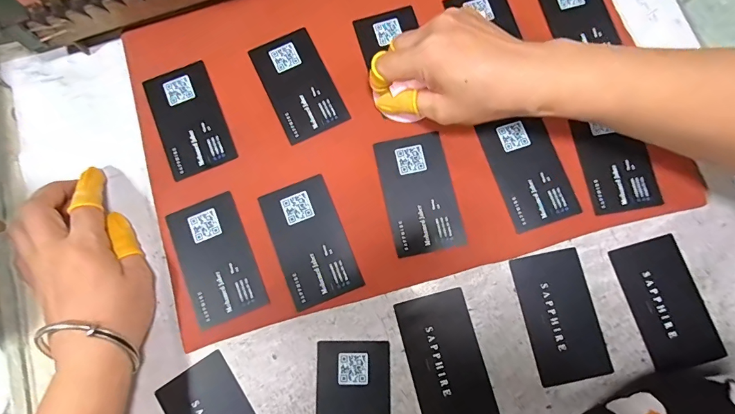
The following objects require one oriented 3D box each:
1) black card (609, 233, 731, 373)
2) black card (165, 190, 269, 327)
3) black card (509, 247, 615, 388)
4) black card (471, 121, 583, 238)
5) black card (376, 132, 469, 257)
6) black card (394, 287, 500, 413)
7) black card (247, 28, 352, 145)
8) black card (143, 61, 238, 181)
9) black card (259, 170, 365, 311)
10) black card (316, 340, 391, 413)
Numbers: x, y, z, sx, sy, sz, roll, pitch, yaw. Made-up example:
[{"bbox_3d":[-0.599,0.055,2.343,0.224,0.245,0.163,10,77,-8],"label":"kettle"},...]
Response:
[{"bbox_3d":[0.209,0.066,0.282,0.050,0.004,0.085,-16,79,-3],"label":"black card"},{"bbox_3d":[-0.107,0.037,0.286,0.050,0.004,0.085,-23,79,-4],"label":"black card"},{"bbox_3d":[0.136,0.075,0.282,0.050,0.004,0.087,-12,79,-2],"label":"black card"},{"bbox_3d":[0.118,-0.028,0.294,0.051,0.004,0.083,-18,79,-3],"label":"black card"},{"bbox_3d":[0.037,-0.011,0.292,0.049,0.004,0.086,-12,79,-2],"label":"black card"},{"bbox_3d":[0.054,0.104,0.277,0.050,0.004,0.087,-14,79,-2],"label":"black card"},{"bbox_3d":[-0.054,-0.095,0.312,0.050,0.004,0.086,-26,79,-5],"label":"black card"},{"bbox_3d":[-0.136,-0.067,0.307,0.050,0.004,0.086,-23,79,-4],"label":"black card"},{"bbox_3d":[-0.041,0.024,0.287,0.050,0.004,0.086,-22,79,-4],"label":"black card"},{"bbox_3d":[-0.010,0.136,0.272,0.050,0.004,0.086,0,78,0],"label":"black card"}]

